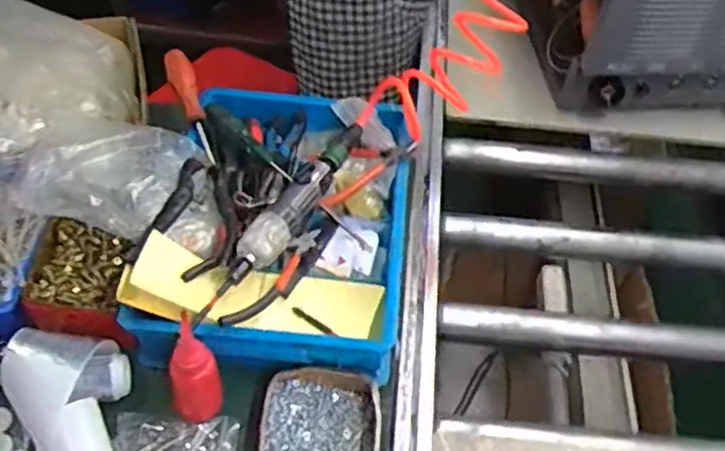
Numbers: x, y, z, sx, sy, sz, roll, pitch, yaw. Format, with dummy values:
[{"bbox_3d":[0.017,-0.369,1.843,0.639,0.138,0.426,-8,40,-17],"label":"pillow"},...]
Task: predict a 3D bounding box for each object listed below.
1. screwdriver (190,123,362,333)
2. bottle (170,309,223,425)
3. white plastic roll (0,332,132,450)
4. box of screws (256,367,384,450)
[{"bbox_3d":[-0.081,-0.016,0.774,0.035,0.052,0.316,20,52,14],"label":"screwdriver"},{"bbox_3d":[-0.164,0.145,0.684,0.048,0.119,0.053,-17,53,-17],"label":"bottle"},{"bbox_3d":[-0.268,0.176,0.673,0.108,0.061,0.169,-26,56,-22],"label":"white plastic roll"},{"bbox_3d":[-0.041,0.200,0.695,0.117,0.033,0.118,5,50,1],"label":"box of screws"}]

